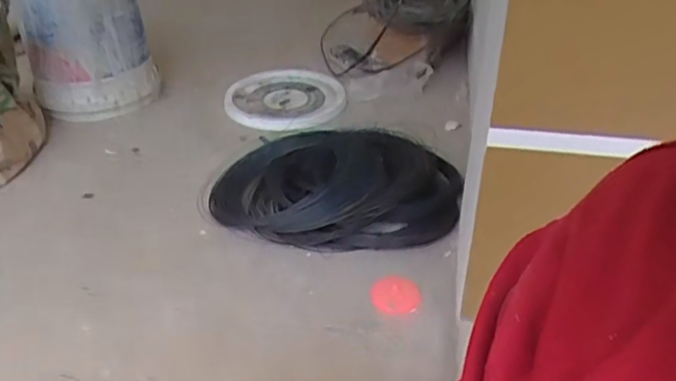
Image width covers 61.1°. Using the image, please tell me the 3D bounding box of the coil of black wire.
[{"bbox_3d":[0.002,-0.011,1.074,0.459,0.094,0.346,-7,36,-11],"label":"coil of black wire"}]

